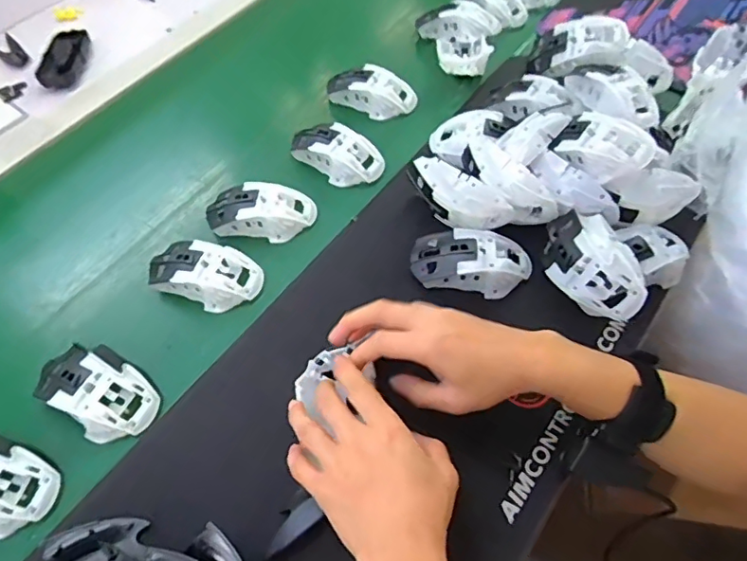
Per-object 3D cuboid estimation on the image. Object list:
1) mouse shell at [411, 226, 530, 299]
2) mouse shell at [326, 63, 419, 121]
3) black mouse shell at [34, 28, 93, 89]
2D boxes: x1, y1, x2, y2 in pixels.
[{"bbox_3d":[0.095,-0.020,0.518,0.116,0.039,0.060,4,57,6],"label":"mouse shell"},{"bbox_3d":[-0.002,-0.239,0.668,0.111,0.038,0.047,23,62,18],"label":"mouse shell"},{"bbox_3d":[-0.424,-0.308,0.740,0.054,0.027,0.116,-5,57,1],"label":"black mouse shell"}]

